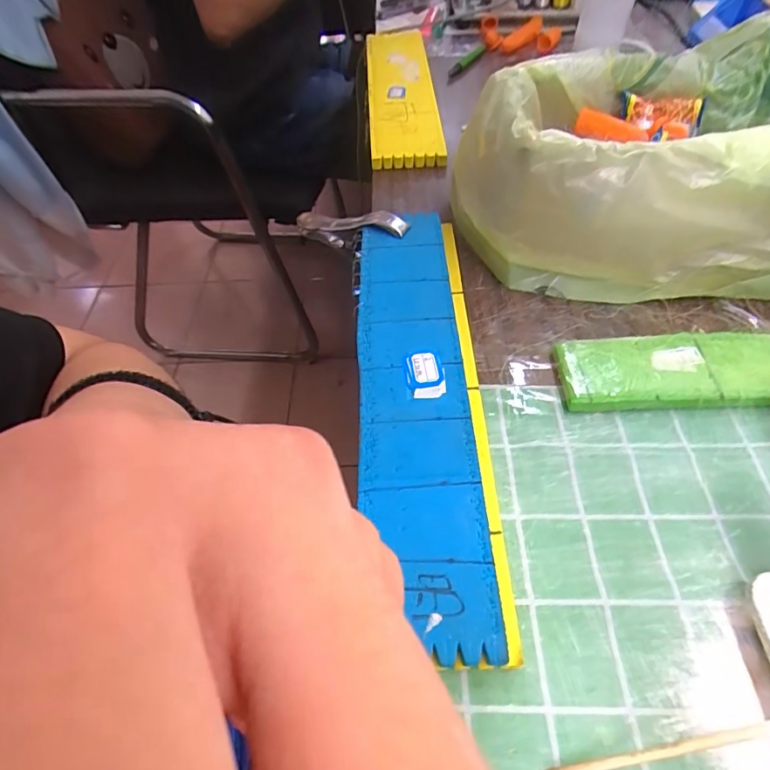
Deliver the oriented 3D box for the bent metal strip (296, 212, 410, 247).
[{"bbox_3d":[-0.031,-0.143,0.452,0.115,0.036,0.016,9,52,31],"label":"bent metal strip"}]

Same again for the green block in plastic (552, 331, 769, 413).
[{"bbox_3d":[0.212,-0.011,0.339,0.176,0.014,0.060,-2,53,3],"label":"green block in plastic"}]

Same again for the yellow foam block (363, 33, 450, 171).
[{"bbox_3d":[0.018,-0.390,0.633,0.082,0.023,0.366,-4,53,1],"label":"yellow foam block"}]

